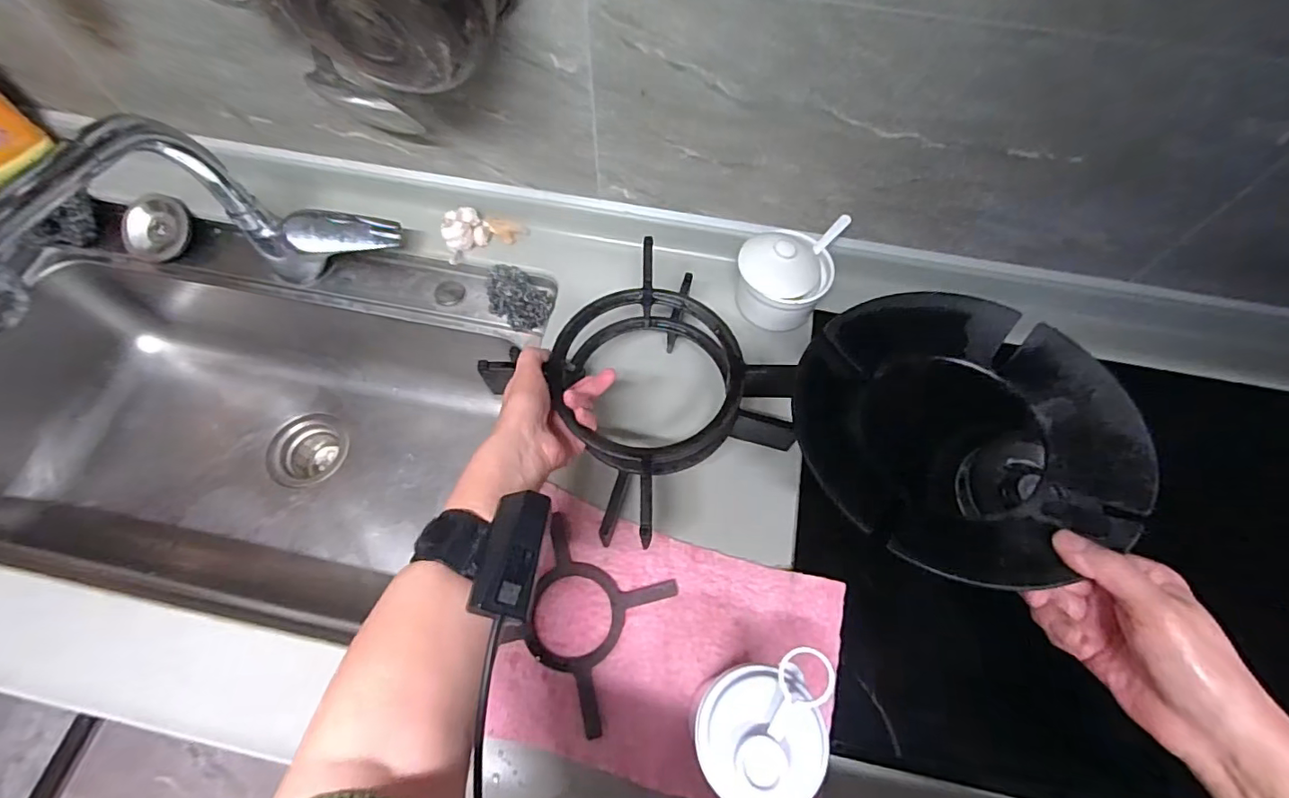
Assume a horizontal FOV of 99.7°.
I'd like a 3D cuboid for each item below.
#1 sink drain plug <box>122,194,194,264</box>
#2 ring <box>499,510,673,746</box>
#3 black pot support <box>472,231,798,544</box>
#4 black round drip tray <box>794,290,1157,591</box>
[{"bbox_3d":[-0.597,-0.212,0.668,0.083,0.016,0.071,-31,105,10],"label":"sink drain plug"},{"bbox_3d":[-0.058,0.188,0.468,0.124,0.013,0.133,27,66,11],"label":"ring"},{"bbox_3d":[-0.004,-0.002,0.496,0.190,0.081,0.199,-37,70,-18],"label":"black pot support"},{"bbox_3d":[0.215,0.011,0.369,0.208,0.036,0.194,1,64,-1],"label":"black round drip tray"}]

